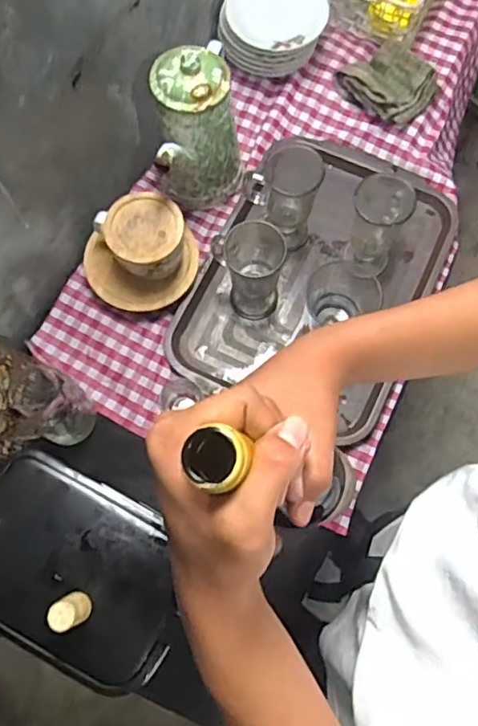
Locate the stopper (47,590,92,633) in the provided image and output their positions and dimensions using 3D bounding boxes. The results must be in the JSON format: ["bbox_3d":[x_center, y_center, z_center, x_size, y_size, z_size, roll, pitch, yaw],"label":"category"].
[{"bbox_3d":[-0.128,0.188,0.436,0.023,0.036,0.023,0,72,0],"label":"stopper"}]

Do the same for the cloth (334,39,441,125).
[{"bbox_3d":[0.227,-0.427,0.863,0.130,0.037,0.120,41,77,12],"label":"cloth"}]

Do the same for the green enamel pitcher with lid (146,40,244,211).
[{"bbox_3d":[-0.053,-0.310,0.770,0.112,0.207,0.203,-1,72,0],"label":"green enamel pitcher with lid"}]

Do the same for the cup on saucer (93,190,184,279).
[{"bbox_3d":[-0.121,-0.158,0.764,0.105,0.093,0.099,-27,74,-8],"label":"cup on saucer"}]

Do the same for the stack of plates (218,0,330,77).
[{"bbox_3d":[0.052,-0.507,0.863,0.152,0.075,0.144,13,73,4],"label":"stack of plates"}]

